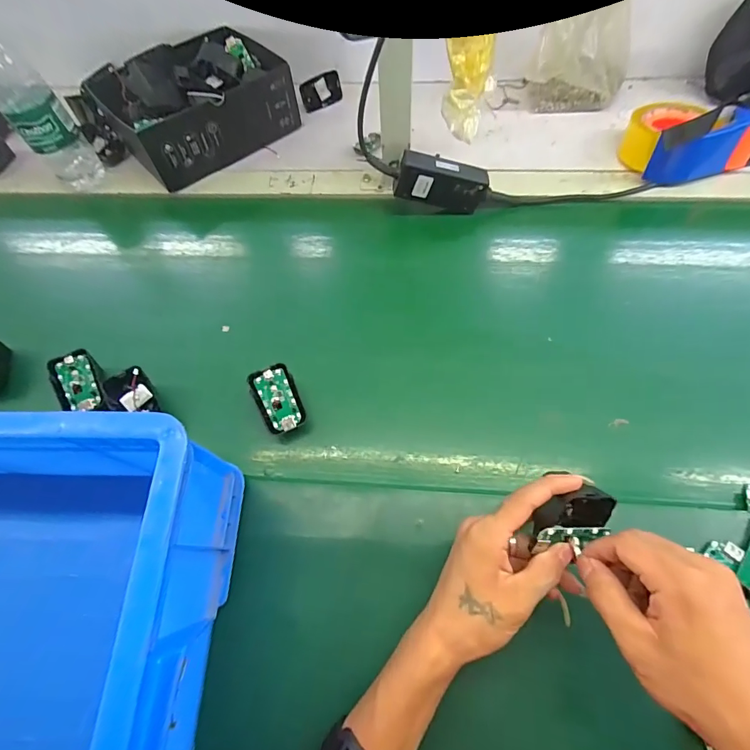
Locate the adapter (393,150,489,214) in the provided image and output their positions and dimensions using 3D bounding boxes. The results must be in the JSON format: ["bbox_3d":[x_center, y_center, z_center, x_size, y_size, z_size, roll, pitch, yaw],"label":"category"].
[{"bbox_3d":[0.085,-0.250,0.535,0.115,0.051,0.034,8,61,-11],"label":"adapter"}]

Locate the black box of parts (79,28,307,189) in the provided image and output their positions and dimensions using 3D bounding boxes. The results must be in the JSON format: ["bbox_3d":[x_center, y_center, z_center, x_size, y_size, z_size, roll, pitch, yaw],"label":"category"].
[{"bbox_3d":[-0.265,-0.420,0.634,0.244,0.095,0.197,-35,66,-14],"label":"black box of parts"}]

